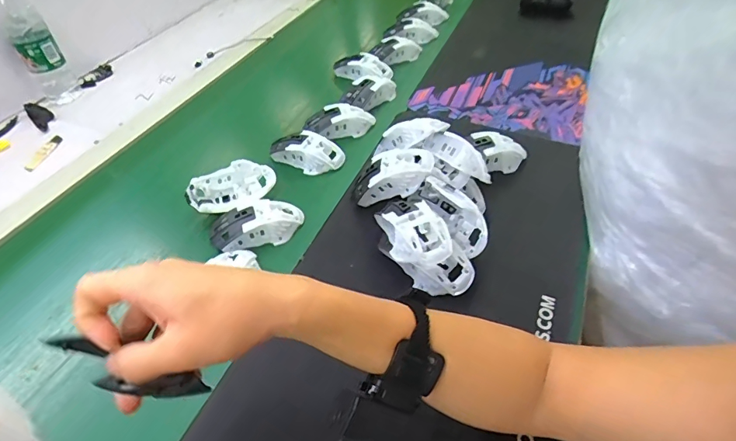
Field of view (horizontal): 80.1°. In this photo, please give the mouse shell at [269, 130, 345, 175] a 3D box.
[{"bbox_3d":[-0.092,-0.104,0.650,0.104,0.036,0.052,18,49,19],"label":"mouse shell"}]

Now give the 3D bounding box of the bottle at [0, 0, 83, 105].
[{"bbox_3d":[-0.586,-0.321,0.769,0.070,0.215,0.067,-30,52,-25],"label":"bottle"}]

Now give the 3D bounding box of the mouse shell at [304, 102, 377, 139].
[{"bbox_3d":[-0.044,-0.159,0.702,0.112,0.036,0.059,-4,46,-2],"label":"mouse shell"}]

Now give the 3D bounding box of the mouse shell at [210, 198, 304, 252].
[{"bbox_3d":[-0.139,0.003,0.546,0.111,0.033,0.056,-12,46,-9],"label":"mouse shell"}]

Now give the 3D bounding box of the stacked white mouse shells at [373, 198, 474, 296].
[{"bbox_3d":[0.058,0.027,0.487,0.070,0.065,0.128,-32,52,-26],"label":"stacked white mouse shells"}]

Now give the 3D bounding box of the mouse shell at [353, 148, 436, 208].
[{"bbox_3d":[0.030,-0.061,0.554,0.112,0.045,0.067,-12,35,28],"label":"mouse shell"}]

